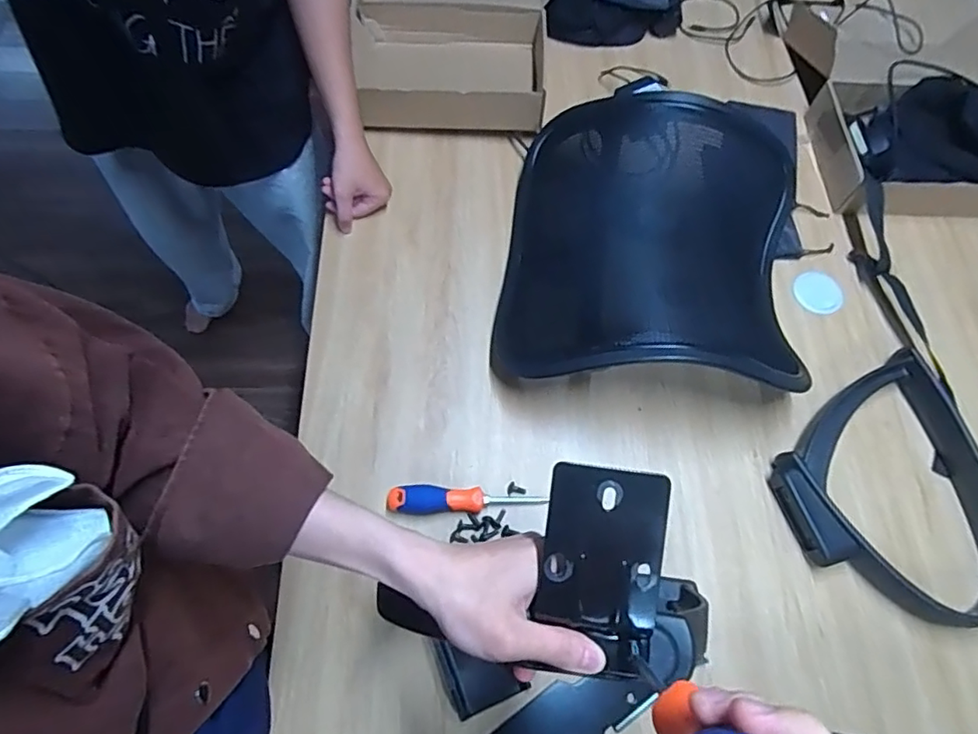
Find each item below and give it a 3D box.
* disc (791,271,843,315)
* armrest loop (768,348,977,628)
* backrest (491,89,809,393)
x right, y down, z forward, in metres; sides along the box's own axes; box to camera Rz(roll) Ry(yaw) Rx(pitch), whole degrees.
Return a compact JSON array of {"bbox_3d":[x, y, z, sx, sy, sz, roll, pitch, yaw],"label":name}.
[{"bbox_3d":[0.462,-0.103,0.796,0.063,0.007,0.066,1,66,-2],"label":"disc"},{"bbox_3d":[0.497,0.147,0.665,0.296,0.044,0.257,-38,73,-17],"label":"armrest loop"},{"bbox_3d":[0.216,-0.159,0.740,0.376,0.137,0.423,9,66,2],"label":"backrest"}]

